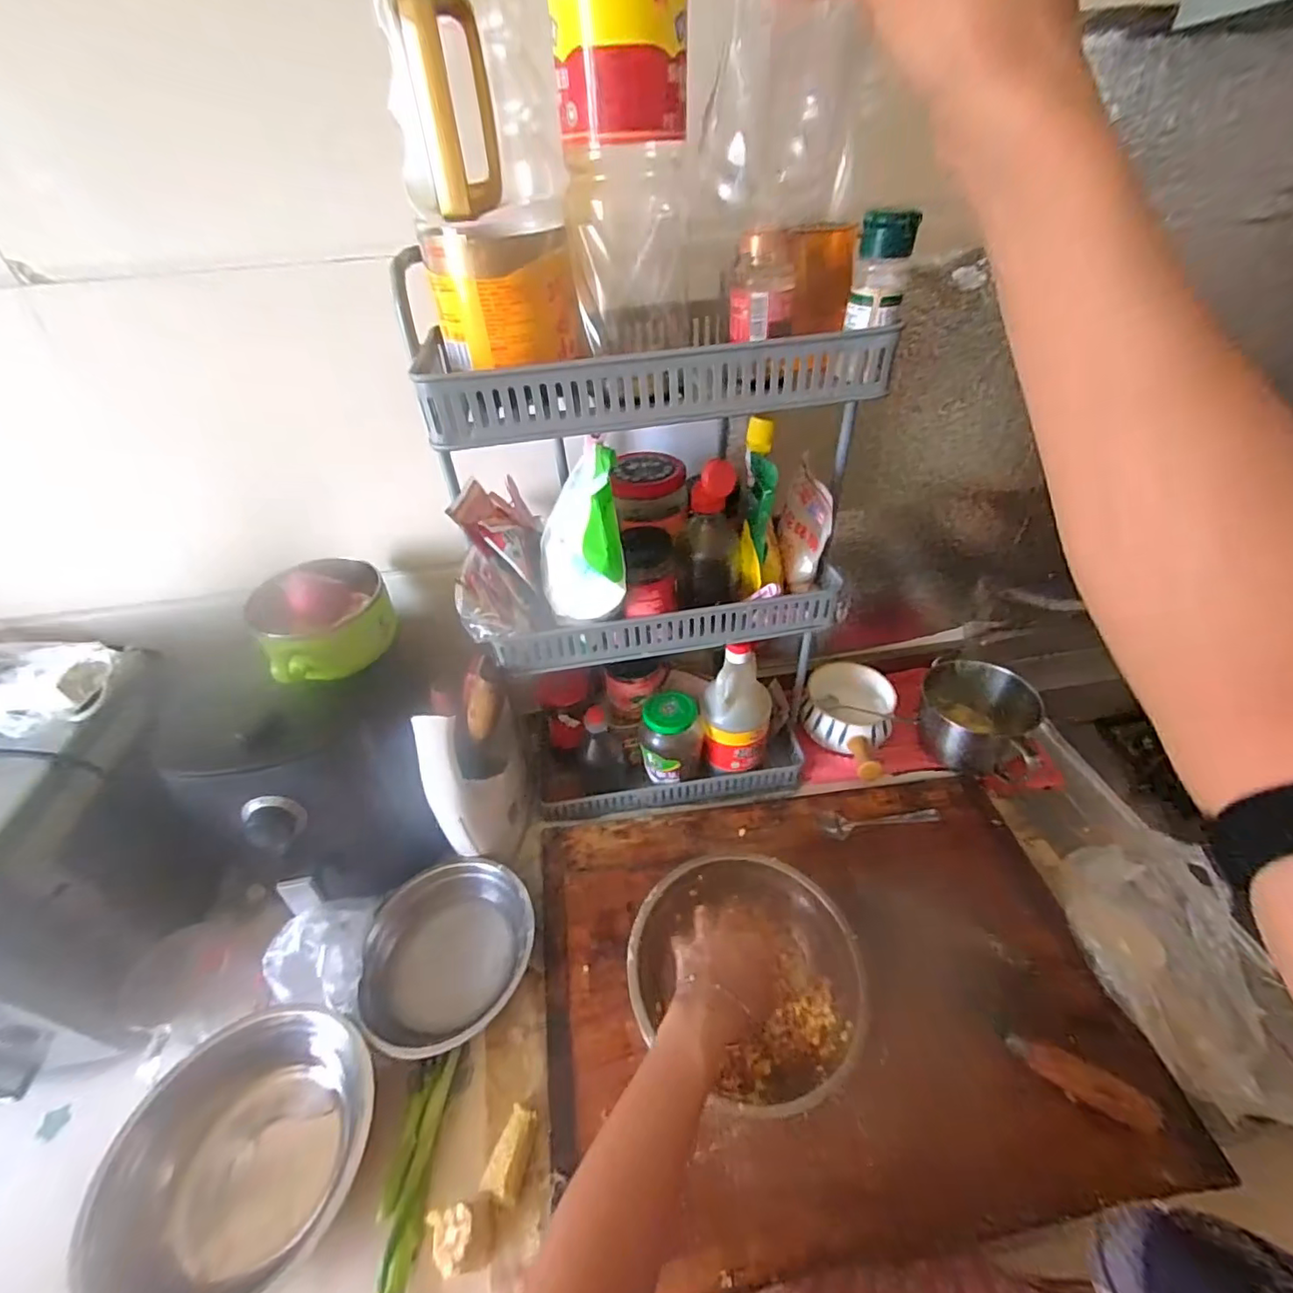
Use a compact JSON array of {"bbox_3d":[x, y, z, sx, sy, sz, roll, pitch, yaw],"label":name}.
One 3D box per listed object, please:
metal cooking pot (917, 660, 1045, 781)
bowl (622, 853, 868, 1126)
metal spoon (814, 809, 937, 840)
[{"bbox_3d":[0.447,0.099,0.761,0.130,0.091,0.144,18,45,23],"label":"metal cooking pot"},{"bbox_3d":[0.096,0.304,0.530,0.206,0.062,0.202,-2,41,2],"label":"bowl"},{"bbox_3d":[0.276,0.202,0.668,0.141,0.010,0.035,-7,41,-5],"label":"metal spoon"}]

